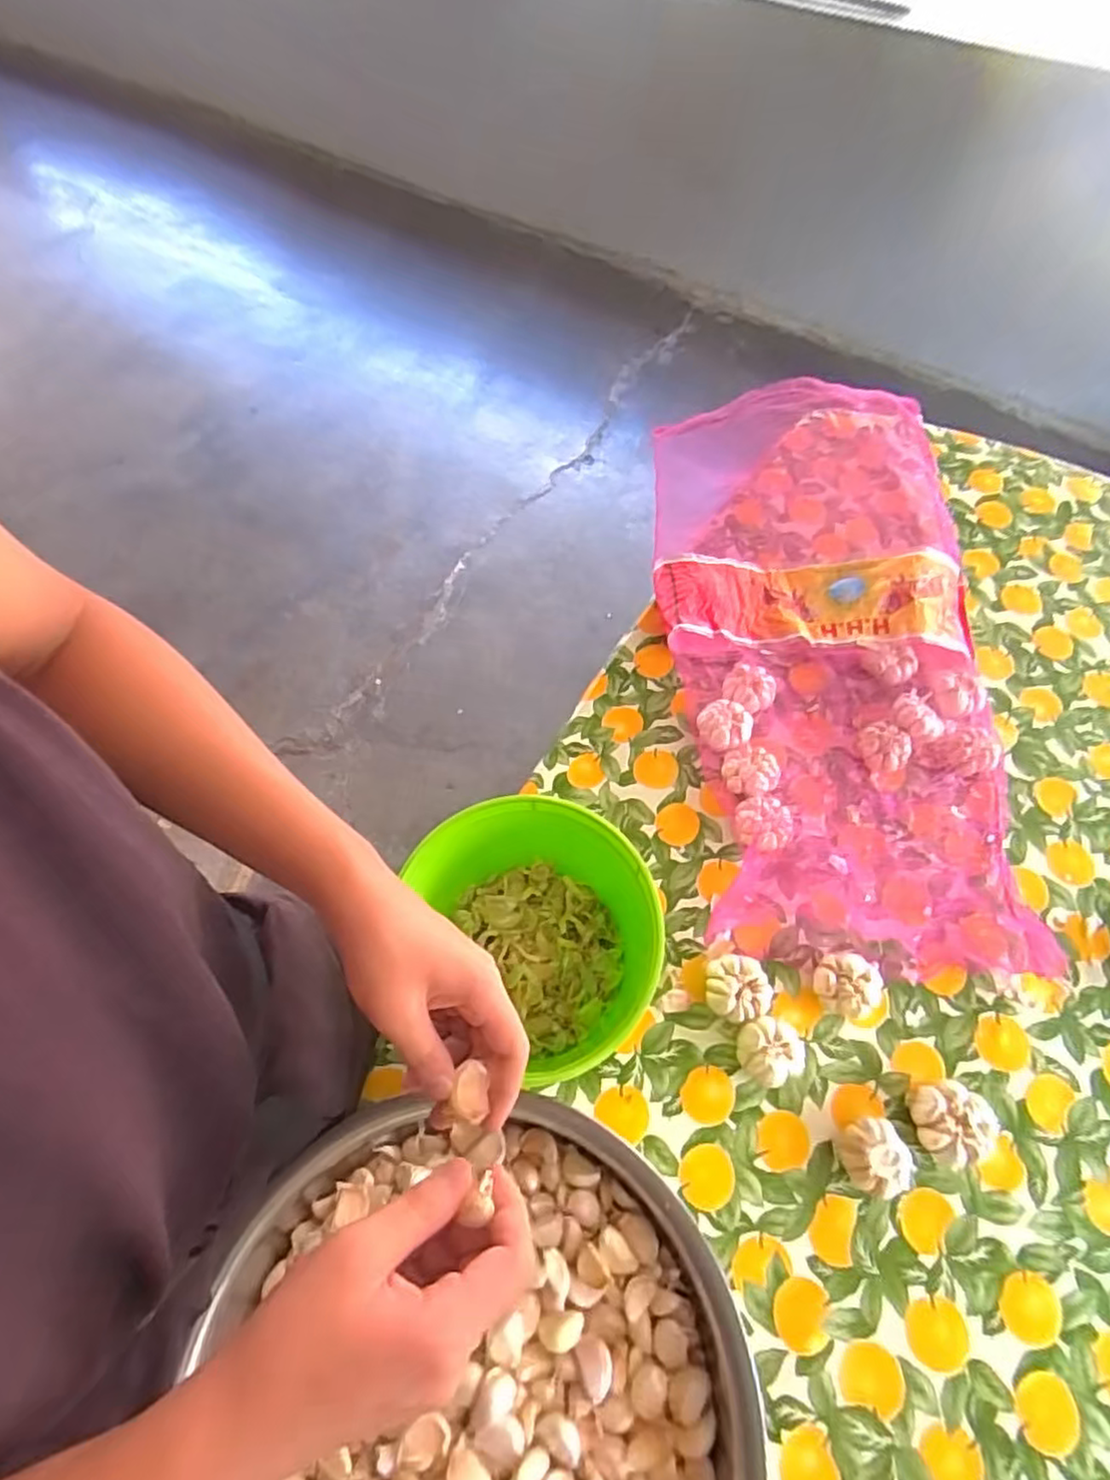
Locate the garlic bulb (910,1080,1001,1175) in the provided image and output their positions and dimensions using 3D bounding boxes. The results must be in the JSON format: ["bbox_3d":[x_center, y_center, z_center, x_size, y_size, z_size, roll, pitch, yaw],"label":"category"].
[{"bbox_3d":[0.341,0.331,0.579,0.061,0.033,0.063,0,64,0],"label":"garlic bulb"}]

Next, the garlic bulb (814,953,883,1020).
[{"bbox_3d":[0.274,0.232,0.630,0.061,0.036,0.056,2,64,1],"label":"garlic bulb"}]

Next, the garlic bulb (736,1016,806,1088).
[{"bbox_3d":[0.194,0.280,0.605,0.056,0.038,0.053,0,64,0],"label":"garlic bulb"}]

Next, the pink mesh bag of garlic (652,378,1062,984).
[{"bbox_3d":[0.316,-0.144,0.804,0.382,0.062,0.785,4,64,1],"label":"pink mesh bag of garlic"}]

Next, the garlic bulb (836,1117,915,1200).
[{"bbox_3d":[0.271,0.354,0.569,0.056,0.035,0.056,4,64,1],"label":"garlic bulb"}]

